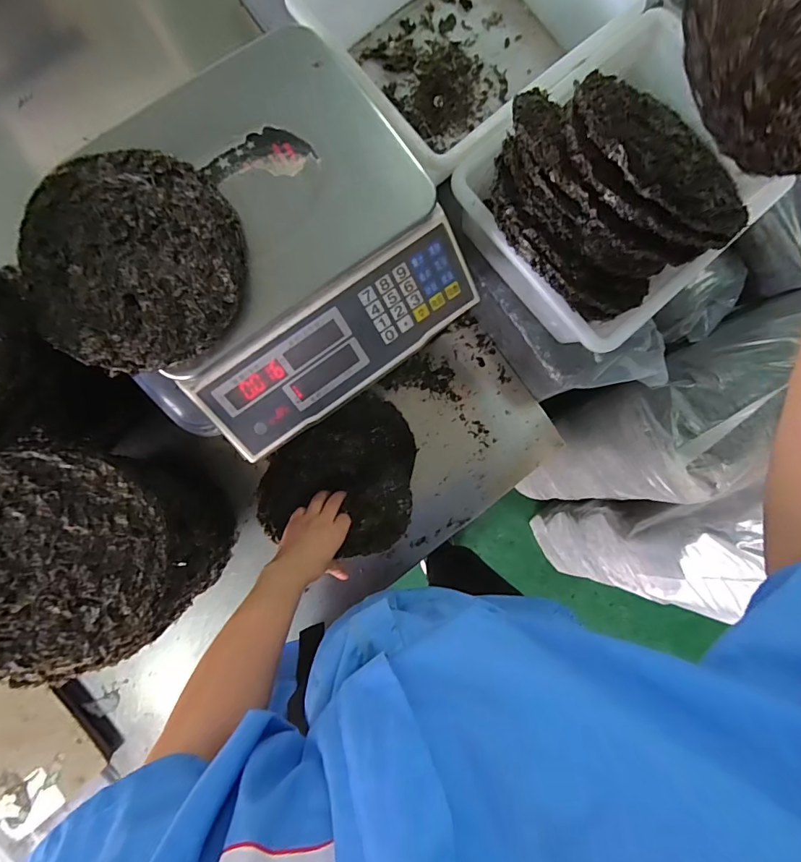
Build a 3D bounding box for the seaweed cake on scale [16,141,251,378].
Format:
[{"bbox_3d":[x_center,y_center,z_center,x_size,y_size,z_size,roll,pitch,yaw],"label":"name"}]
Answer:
[{"bbox_3d":[-0.246,-0.156,0.429,0.193,0.030,0.196,0,89,-5],"label":"seaweed cake on scale"}]

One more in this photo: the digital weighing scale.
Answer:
[{"bbox_3d":[-0.134,-0.184,0.481,0.342,0.095,0.327,-36,92,-5],"label":"digital weighing scale"}]

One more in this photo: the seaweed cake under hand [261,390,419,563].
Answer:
[{"bbox_3d":[-0.090,0.056,0.678,0.224,0.085,0.220,0,89,-5],"label":"seaweed cake under hand"}]

